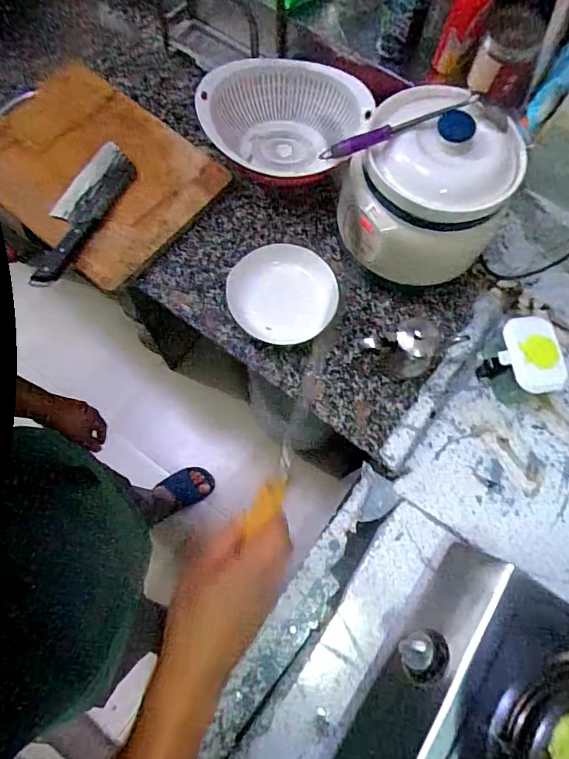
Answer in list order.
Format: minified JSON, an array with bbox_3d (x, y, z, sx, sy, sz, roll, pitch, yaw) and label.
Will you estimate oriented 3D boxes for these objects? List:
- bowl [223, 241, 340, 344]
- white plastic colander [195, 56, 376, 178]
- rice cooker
[{"bbox_3d":[0.000,-0.135,0.757,0.161,0.028,0.169,0,73,-2],"label":"bowl"},{"bbox_3d":[0.000,-0.426,0.816,0.275,0.095,0.221,-8,73,-4],"label":"white plastic colander"},{"bbox_3d":[0.199,-0.264,0.709,0.216,0.217,0.202,28,74,7],"label":"rice cooker"}]

